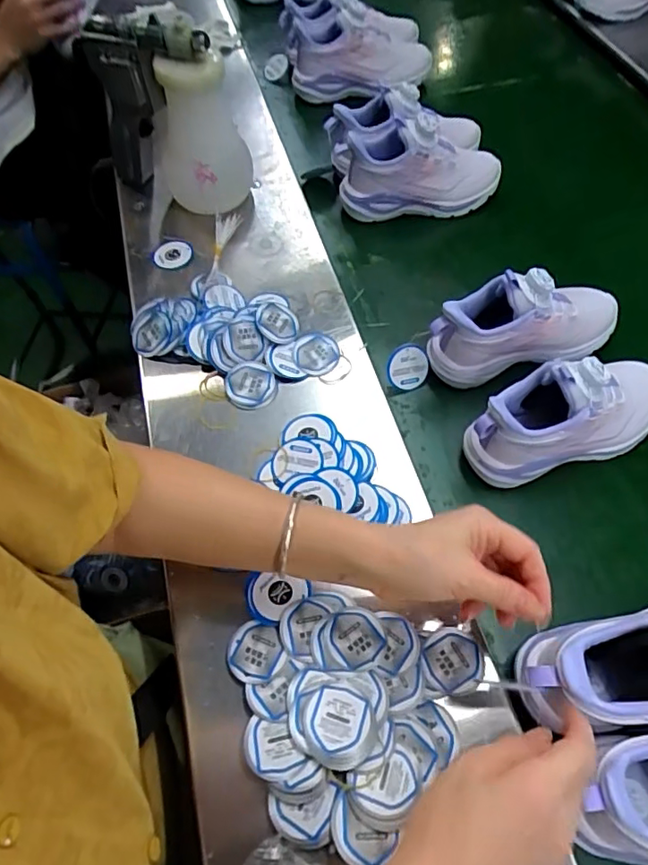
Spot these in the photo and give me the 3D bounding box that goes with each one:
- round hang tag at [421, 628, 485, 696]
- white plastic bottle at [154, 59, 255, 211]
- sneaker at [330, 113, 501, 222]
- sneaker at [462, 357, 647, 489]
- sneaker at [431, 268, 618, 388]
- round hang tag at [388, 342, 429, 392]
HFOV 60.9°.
[{"bbox_3d":[0.099,0.174,0.421,0.046,0.004,0.046,1,60,-2],"label":"round hang tag"},{"bbox_3d":[-0.146,-0.335,0.637,0.108,0.177,0.098,-14,61,-1],"label":"white plastic bottle"},{"bbox_3d":[0.123,-0.333,0.696,0.206,0.111,0.073,-2,59,2],"label":"sneaker"},{"bbox_3d":[0.232,-0.022,0.508,0.210,0.106,0.077,-19,60,-8],"label":"sneaker"},{"bbox_3d":[0.208,-0.114,0.564,0.211,0.106,0.071,-18,60,-8],"label":"sneaker"},{"bbox_3d":[0.089,-0.069,0.582,0.045,0.050,0.004,-20,31,-13],"label":"round hang tag"}]

